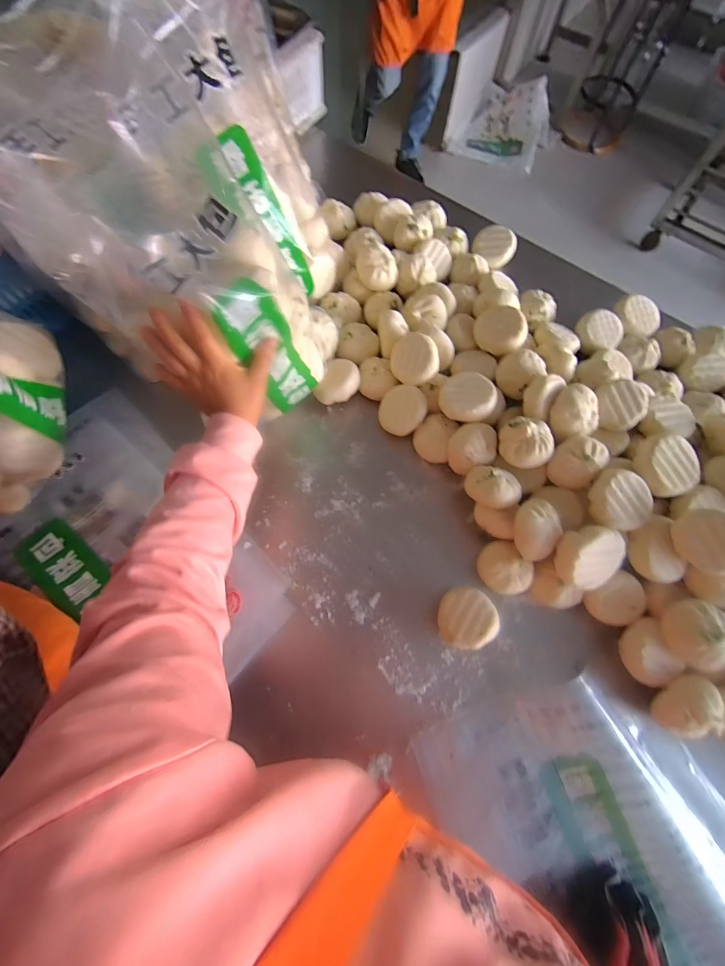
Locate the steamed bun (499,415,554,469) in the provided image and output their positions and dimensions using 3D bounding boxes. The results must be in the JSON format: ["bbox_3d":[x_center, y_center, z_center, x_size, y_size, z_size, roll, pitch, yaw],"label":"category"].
[{"bbox_3d":[0.231,-0.057,0.497,0.077,0.042,0.065,43,75,11],"label":"steamed bun"}]

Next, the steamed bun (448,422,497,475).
[{"bbox_3d":[0.167,-0.054,0.528,0.070,0.045,0.062,-19,73,-9],"label":"steamed bun"}]

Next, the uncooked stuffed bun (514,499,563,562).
[{"bbox_3d":[0.231,0.061,0.468,0.053,0.039,0.080,-5,72,-4],"label":"uncooked stuffed bun"}]

